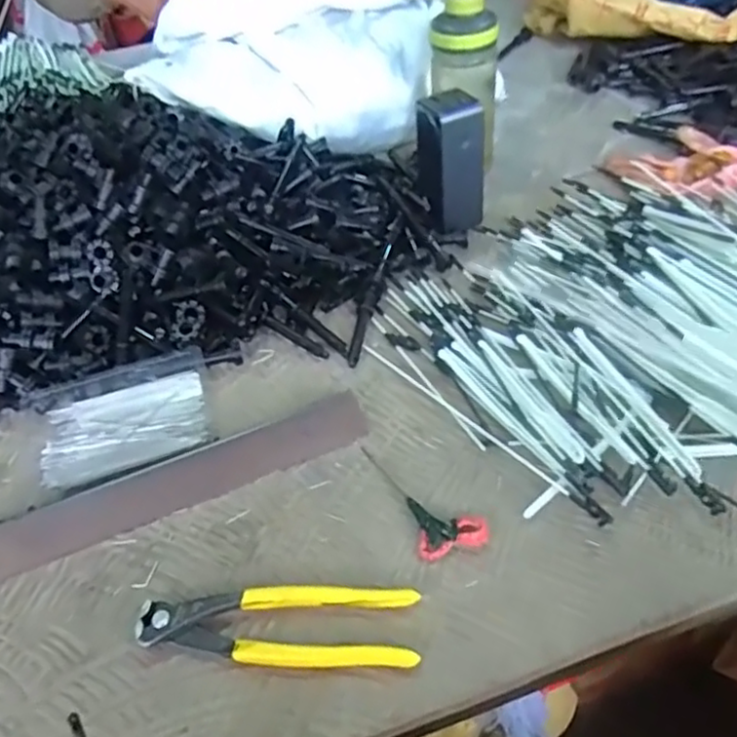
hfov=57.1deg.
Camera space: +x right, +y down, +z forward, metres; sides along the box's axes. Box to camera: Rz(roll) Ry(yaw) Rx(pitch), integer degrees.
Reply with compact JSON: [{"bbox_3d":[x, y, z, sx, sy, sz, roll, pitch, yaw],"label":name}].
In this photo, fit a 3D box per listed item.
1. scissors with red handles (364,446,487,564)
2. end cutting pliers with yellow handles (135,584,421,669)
[{"bbox_3d":[0.035,0.084,0.459,0.046,0.009,0.109,-24,46,-16],"label":"scissors with red handles"},{"bbox_3d":[-0.053,0.150,0.397,0.159,0.015,0.047,-1,45,7],"label":"end cutting pliers with yellow handles"}]

